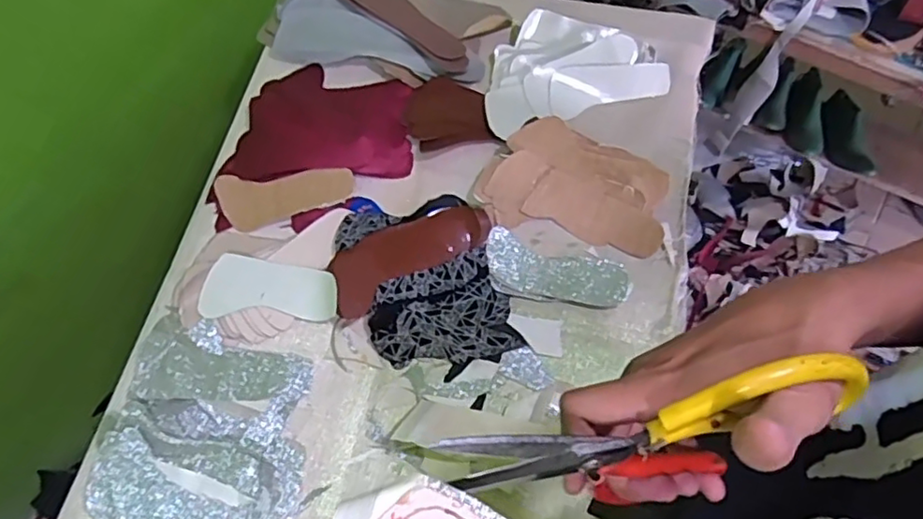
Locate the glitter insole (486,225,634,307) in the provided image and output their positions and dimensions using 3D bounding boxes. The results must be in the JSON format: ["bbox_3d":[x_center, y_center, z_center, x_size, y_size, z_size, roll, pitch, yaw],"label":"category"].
[{"bbox_3d":[0.114,0.011,0.734,0.169,0.029,0.066,11,65,7],"label":"glitter insole"}]

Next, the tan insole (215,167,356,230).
[{"bbox_3d":[-0.220,-0.077,0.774,0.168,0.007,0.068,-4,79,2],"label":"tan insole"}]

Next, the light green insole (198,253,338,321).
[{"bbox_3d":[-0.221,0.032,0.716,0.153,0.008,0.069,2,87,0],"label":"light green insole"}]

